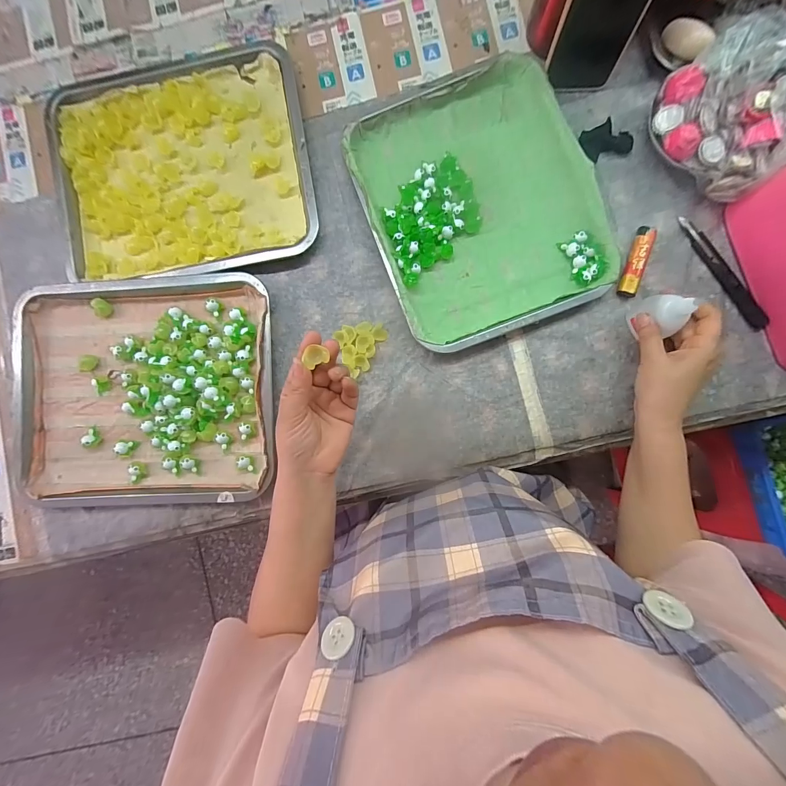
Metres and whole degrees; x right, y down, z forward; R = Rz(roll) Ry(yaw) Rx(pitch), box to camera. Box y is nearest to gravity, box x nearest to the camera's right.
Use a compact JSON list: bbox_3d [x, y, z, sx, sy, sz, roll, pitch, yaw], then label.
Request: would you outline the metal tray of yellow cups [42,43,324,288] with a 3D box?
[{"bbox_3d":[-0.256,-0.278,0.431,0.307,0.019,0.254,-7,88,3],"label":"metal tray of yellow cups"}]

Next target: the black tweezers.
[{"bbox_3d":[0.372,-0.137,0.397,0.021,0.011,0.148,-32,87,2],"label":"black tweezers"}]

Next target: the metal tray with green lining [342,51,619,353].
[{"bbox_3d":[0.098,-0.215,0.408,0.241,0.022,0.294,-20,87,2],"label":"metal tray with green lining"}]

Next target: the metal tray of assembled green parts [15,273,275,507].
[{"bbox_3d":[-0.294,0.000,0.418,0.308,0.026,0.260,-3,88,3],"label":"metal tray of assembled green parts"}]

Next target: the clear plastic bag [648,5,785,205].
[{"bbox_3d":[0.361,-0.295,0.367,0.139,0.081,0.144,-42,87,1],"label":"clear plastic bag"}]

